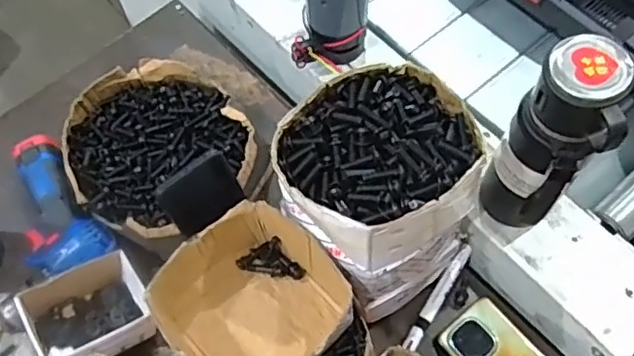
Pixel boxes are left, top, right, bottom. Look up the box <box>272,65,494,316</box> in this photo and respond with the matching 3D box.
[{"bbox_3d":[0.059,0.015,0.568,0.173,0.196,0.150,-31,66,-13],"label":"box"}]

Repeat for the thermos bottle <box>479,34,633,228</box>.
[{"bbox_3d":[0.207,-0.020,0.554,0.074,0.247,0.075,-1,63,2],"label":"thermos bottle"}]

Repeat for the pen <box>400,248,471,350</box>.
[{"bbox_3d":[0.137,0.133,0.676,0.015,0.013,0.139,30,68,16],"label":"pen"}]

